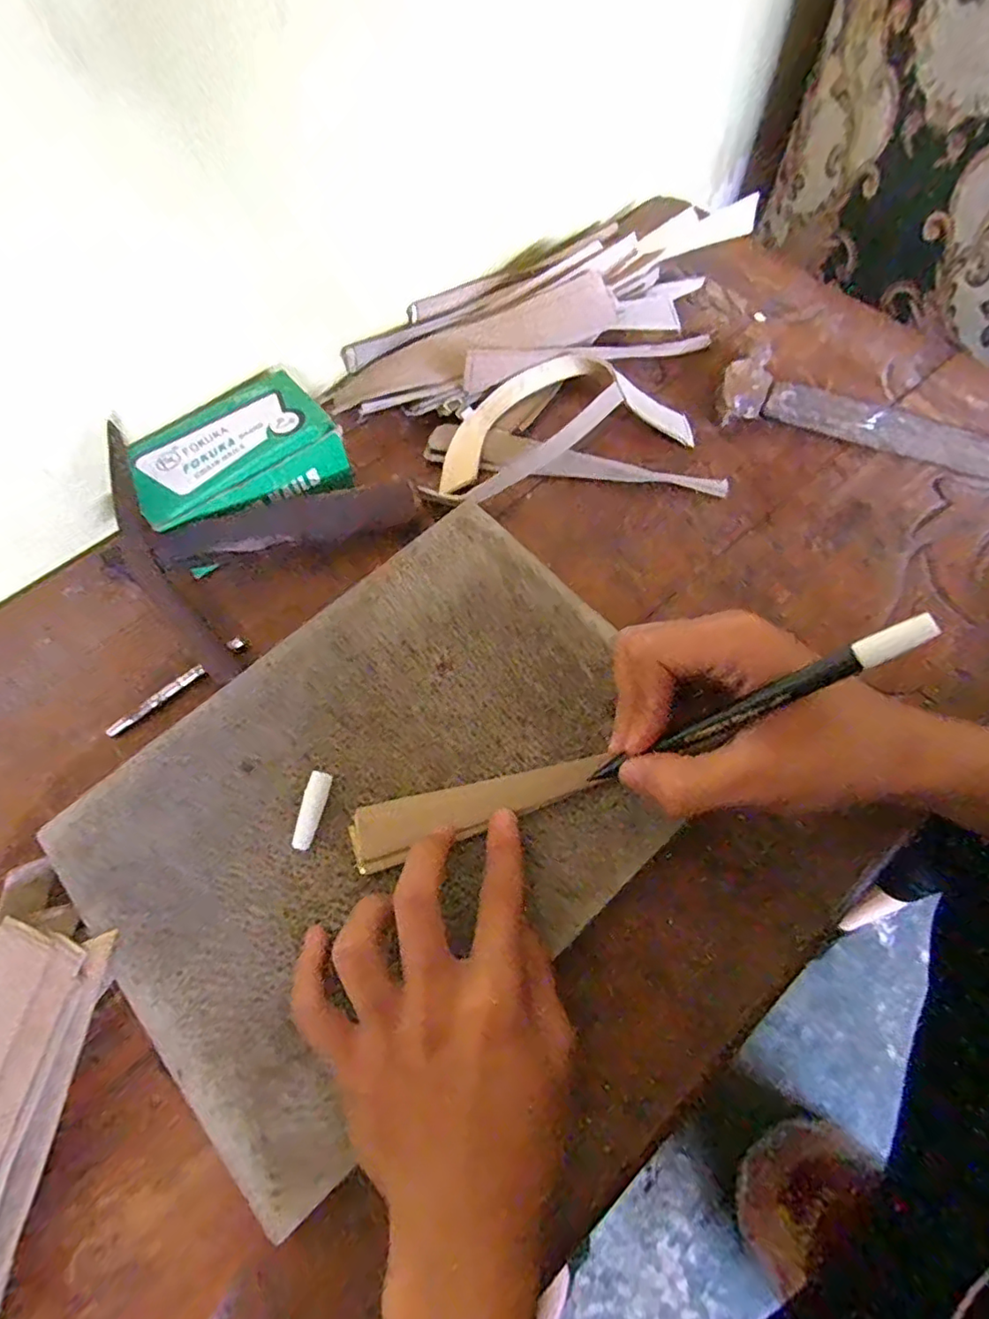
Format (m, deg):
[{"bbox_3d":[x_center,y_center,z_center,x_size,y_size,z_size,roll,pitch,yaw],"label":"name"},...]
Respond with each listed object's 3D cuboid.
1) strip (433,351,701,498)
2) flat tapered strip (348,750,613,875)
[{"bbox_3d":[0.040,-0.162,0.402,0.171,0.025,0.081,-20,67,-8],"label":"strip"},{"bbox_3d":[-0.006,0.071,0.292,0.127,0.007,0.029,-16,67,-6],"label":"flat tapered strip"}]

